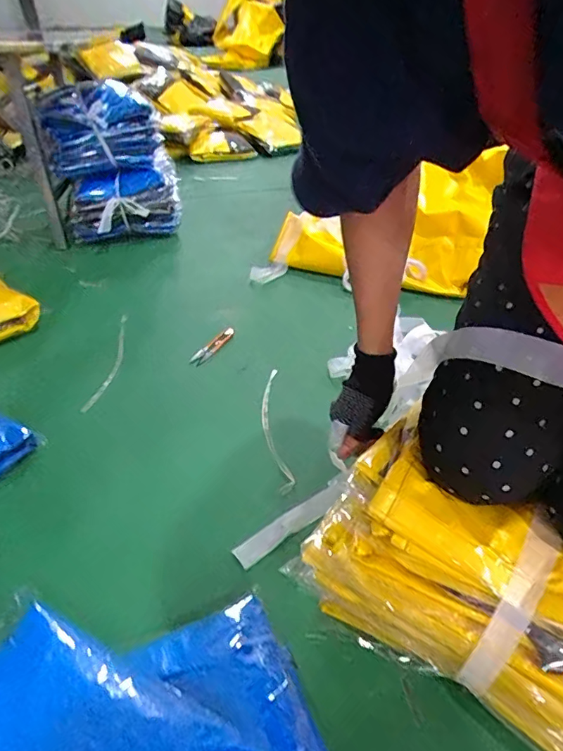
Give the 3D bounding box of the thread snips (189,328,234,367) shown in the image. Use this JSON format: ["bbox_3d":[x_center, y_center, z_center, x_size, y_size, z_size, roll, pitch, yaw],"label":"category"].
[{"bbox_3d":[-0.131,-0.057,0.902,0.028,0.012,0.123,20,42,23],"label":"thread snips"}]

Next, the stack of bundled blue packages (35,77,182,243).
[{"bbox_3d":[-0.430,-0.552,1.244,0.308,0.319,0.227,-12,40,-16],"label":"stack of bundled blue packages"}]

